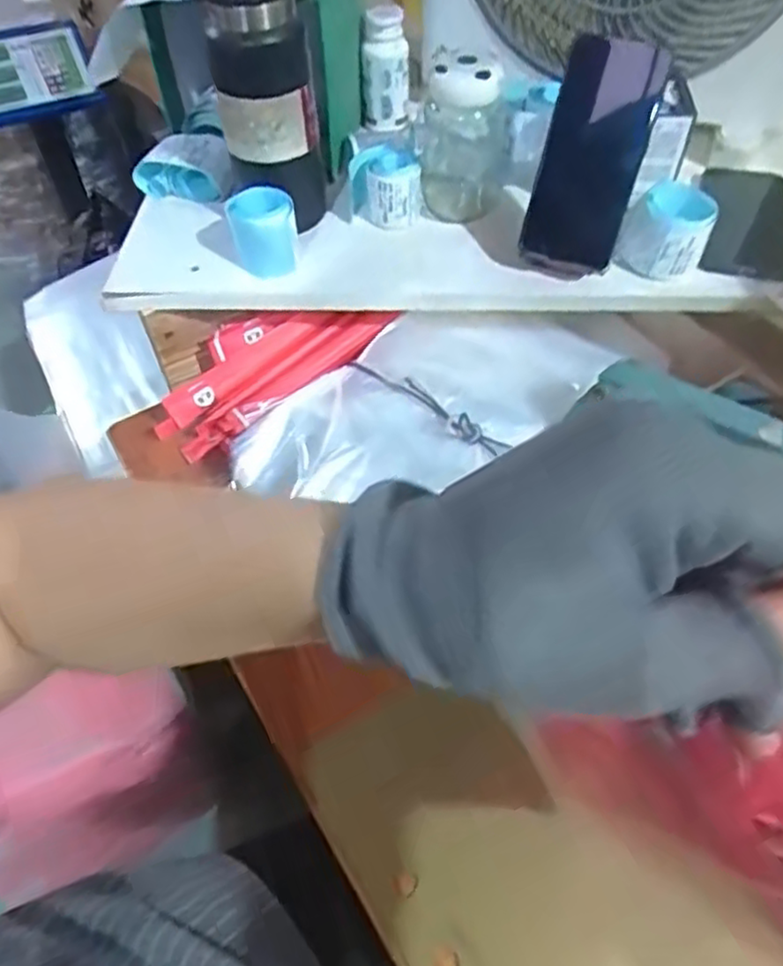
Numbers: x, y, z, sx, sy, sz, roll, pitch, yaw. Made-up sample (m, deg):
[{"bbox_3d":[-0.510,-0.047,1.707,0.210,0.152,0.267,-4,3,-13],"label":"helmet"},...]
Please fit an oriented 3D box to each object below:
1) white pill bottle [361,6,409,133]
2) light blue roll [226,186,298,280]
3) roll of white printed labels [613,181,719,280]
[{"bbox_3d":[-0.006,-0.428,0.716,0.049,0.107,0.049,-1,54,0],"label":"white pill bottle"},{"bbox_3d":[-0.113,-0.223,0.610,0.056,0.056,0.050,-12,55,-8],"label":"light blue roll"},{"bbox_3d":[0.237,-0.216,0.593,0.068,0.054,0.071,0,54,1],"label":"roll of white printed labels"}]

